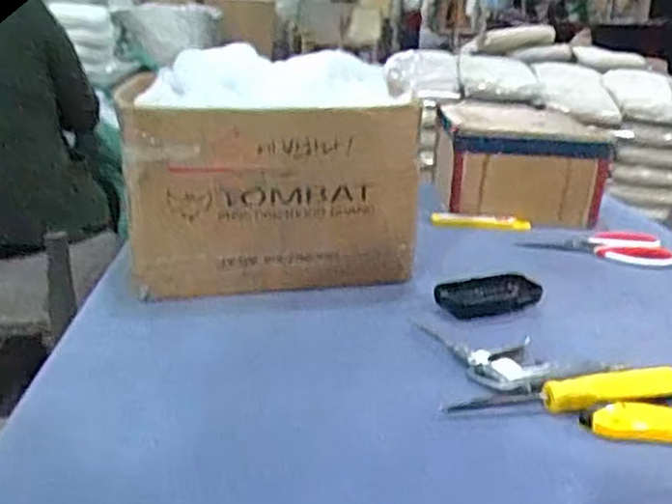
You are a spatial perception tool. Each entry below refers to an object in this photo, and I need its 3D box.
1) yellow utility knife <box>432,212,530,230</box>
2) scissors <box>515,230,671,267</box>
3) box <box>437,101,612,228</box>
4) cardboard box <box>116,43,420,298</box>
[{"bbox_3d":[0.201,-0.044,1.002,0.137,0.017,0.010,2,20,0],"label":"yellow utility knife"},{"bbox_3d":[0.338,-0.007,0.933,0.189,0.011,0.104,1,20,-2],"label":"scissors"},{"bbox_3d":[0.266,-0.131,1.068,0.222,0.141,0.181,3,20,1],"label":"box"},{"bbox_3d":[-0.069,-0.088,0.794,0.303,0.219,0.172,-2,21,-13],"label":"cardboard box"}]

